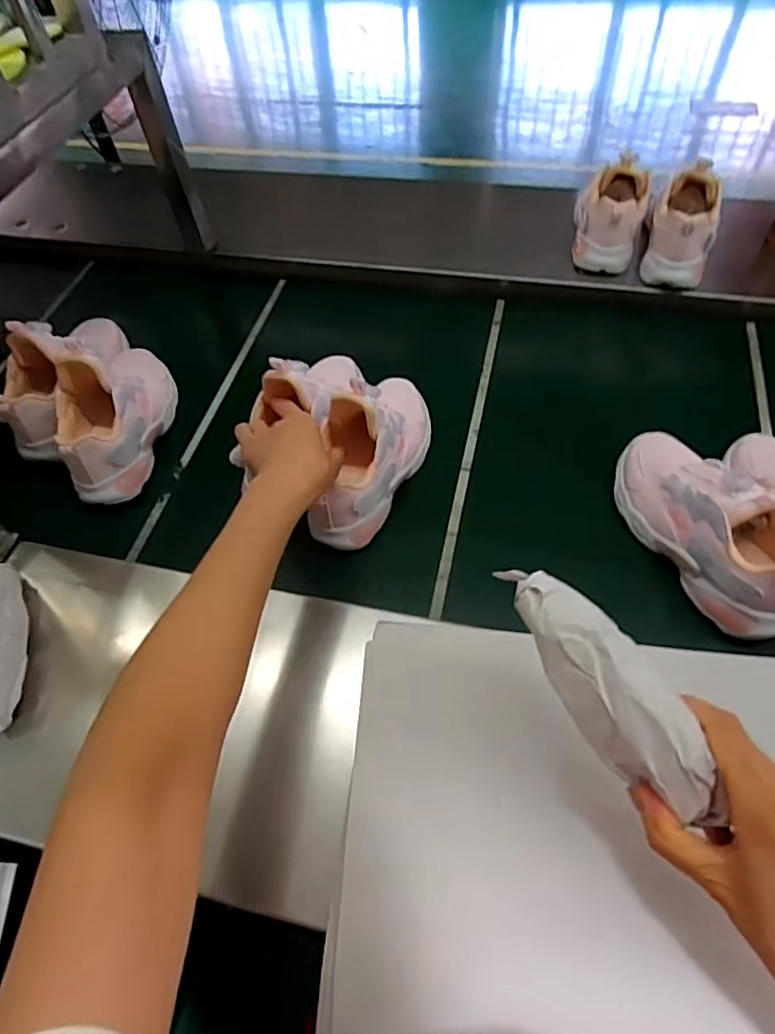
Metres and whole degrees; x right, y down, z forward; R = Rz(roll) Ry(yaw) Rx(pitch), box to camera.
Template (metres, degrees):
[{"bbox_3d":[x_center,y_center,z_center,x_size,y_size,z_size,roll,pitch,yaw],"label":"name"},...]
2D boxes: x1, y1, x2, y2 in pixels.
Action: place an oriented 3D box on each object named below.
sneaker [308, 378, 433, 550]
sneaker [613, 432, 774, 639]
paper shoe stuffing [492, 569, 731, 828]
[{"bbox_3d":[-0.013,-0.081,0.584,0.081,0.116,0.210,15,59,13],"label":"sneaker"},{"bbox_3d":[0.291,-0.005,0.529,0.081,0.096,0.217,-21,58,-11],"label":"sneaker"},{"bbox_3d":[0.116,0.087,0.316,0.047,0.032,0.156,-26,60,-14],"label":"paper shoe stuffing"}]

